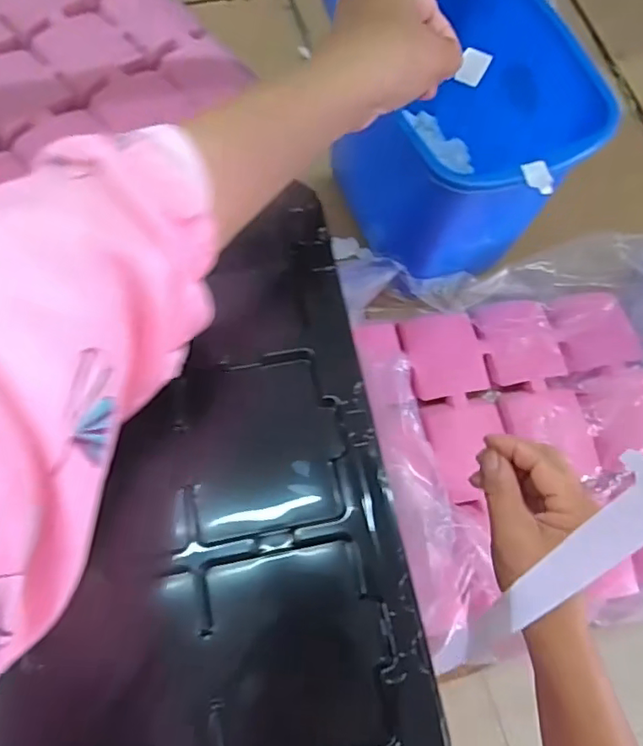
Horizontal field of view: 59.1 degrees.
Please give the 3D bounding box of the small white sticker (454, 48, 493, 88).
[{"bbox_3d":[0.093,-0.186,0.347,0.015,0.019,0.004,21,36,3],"label":"small white sticker"}]

